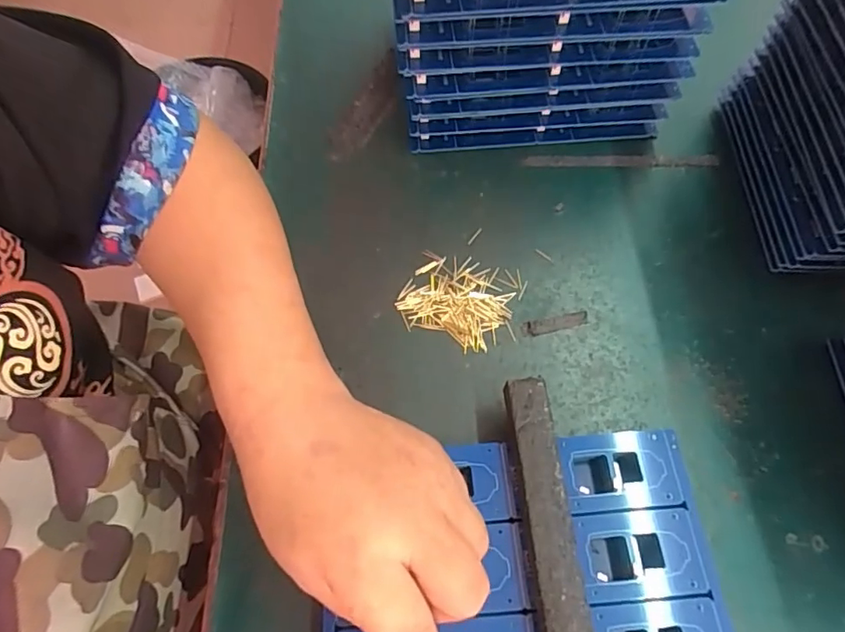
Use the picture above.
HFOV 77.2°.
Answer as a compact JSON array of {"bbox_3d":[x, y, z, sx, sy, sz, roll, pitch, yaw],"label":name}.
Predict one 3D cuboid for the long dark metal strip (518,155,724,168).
[{"bbox_3d":[0.151,-0.118,0.404,0.146,0.008,0.014,0,64,0],"label":"long dark metal strip"}]

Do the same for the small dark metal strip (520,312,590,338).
[{"bbox_3d":[0.086,0.004,0.341,0.044,0.004,0.010,-11,65,-6],"label":"small dark metal strip"}]

